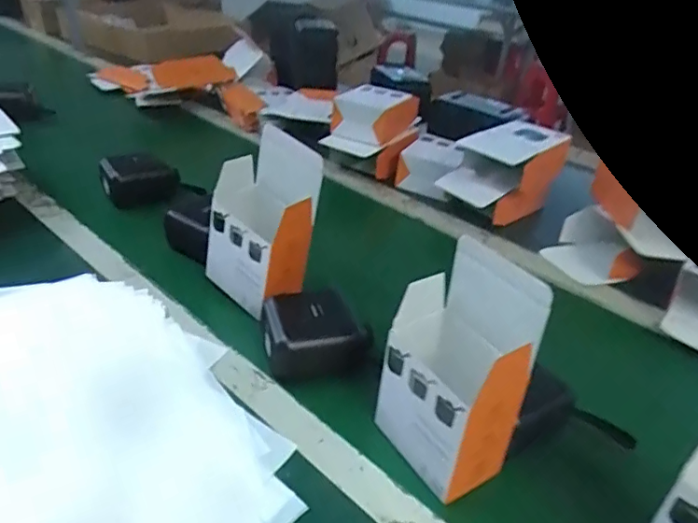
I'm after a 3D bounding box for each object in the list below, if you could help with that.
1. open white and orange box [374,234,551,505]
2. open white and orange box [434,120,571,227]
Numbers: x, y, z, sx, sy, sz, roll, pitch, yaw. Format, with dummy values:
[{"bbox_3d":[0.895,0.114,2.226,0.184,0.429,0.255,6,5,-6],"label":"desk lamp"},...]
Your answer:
[{"bbox_3d":[0.084,0.082,0.442,0.079,0.174,0.105,-15,38,-31],"label":"open white and orange box"},{"bbox_3d":[0.233,-0.135,0.853,0.123,0.126,0.174,29,37,34],"label":"open white and orange box"}]

